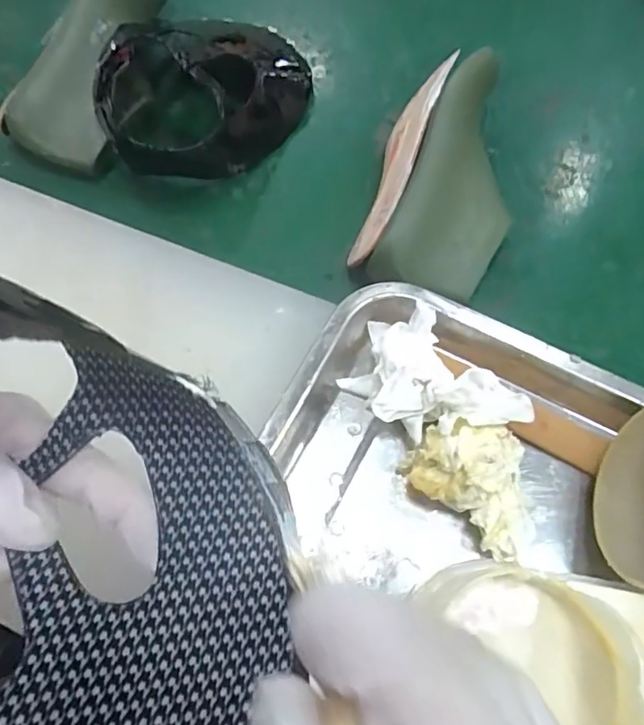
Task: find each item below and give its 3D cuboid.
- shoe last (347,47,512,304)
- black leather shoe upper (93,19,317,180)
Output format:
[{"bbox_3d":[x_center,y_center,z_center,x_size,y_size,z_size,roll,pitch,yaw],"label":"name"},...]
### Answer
[{"bbox_3d":[0.092,-0.135,0.417,0.094,0.068,0.184,17,69,9],"label":"shoe last"},{"bbox_3d":[-0.090,-0.244,0.462,0.151,0.086,0.177,5,67,5],"label":"black leather shoe upper"}]

